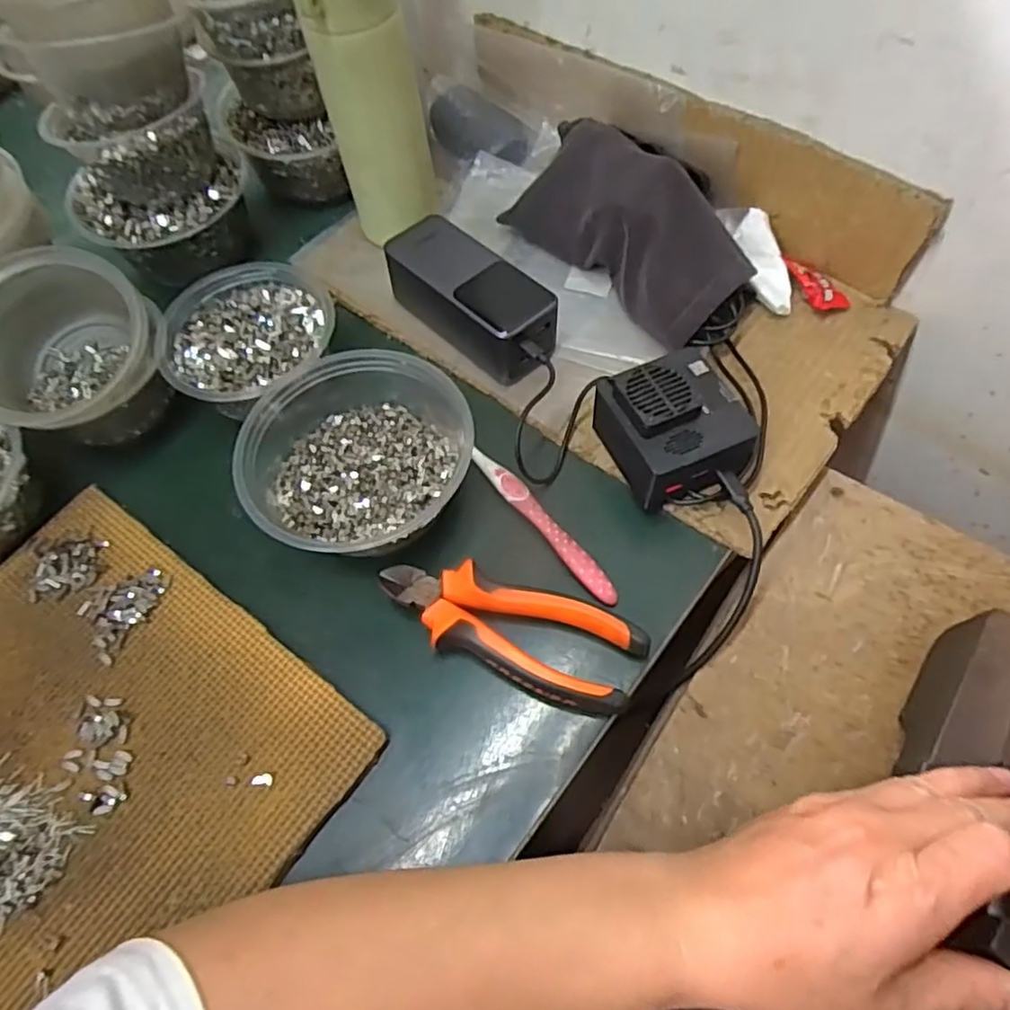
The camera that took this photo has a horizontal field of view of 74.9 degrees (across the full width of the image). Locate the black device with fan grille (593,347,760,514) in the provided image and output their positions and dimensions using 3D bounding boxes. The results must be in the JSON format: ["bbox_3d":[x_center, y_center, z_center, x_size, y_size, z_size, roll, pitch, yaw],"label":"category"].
[{"bbox_3d":[0.104,-0.048,0.408,0.079,0.060,0.077,-17,63,-6],"label":"black device with fan grille"}]

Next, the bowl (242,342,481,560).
[{"bbox_3d":[-0.098,-0.032,0.410,0.123,0.067,0.132,-1,62,2],"label":"bowl"}]

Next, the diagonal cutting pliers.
[{"bbox_3d":[0.001,0.069,0.373,0.150,0.026,0.054,20,65,13],"label":"diagonal cutting pliers"}]

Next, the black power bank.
[{"bbox_3d":[-0.024,-0.148,0.470,0.137,0.050,0.058,39,70,20],"label":"black power bank"}]

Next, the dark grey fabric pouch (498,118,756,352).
[{"bbox_3d":[0.086,-0.203,0.483,0.072,0.076,0.191,-39,67,-16],"label":"dark grey fabric pouch"}]

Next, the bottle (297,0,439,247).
[{"bbox_3d":[-0.089,-0.268,0.460,0.068,0.196,0.069,-13,62,-4],"label":"bottle"}]

